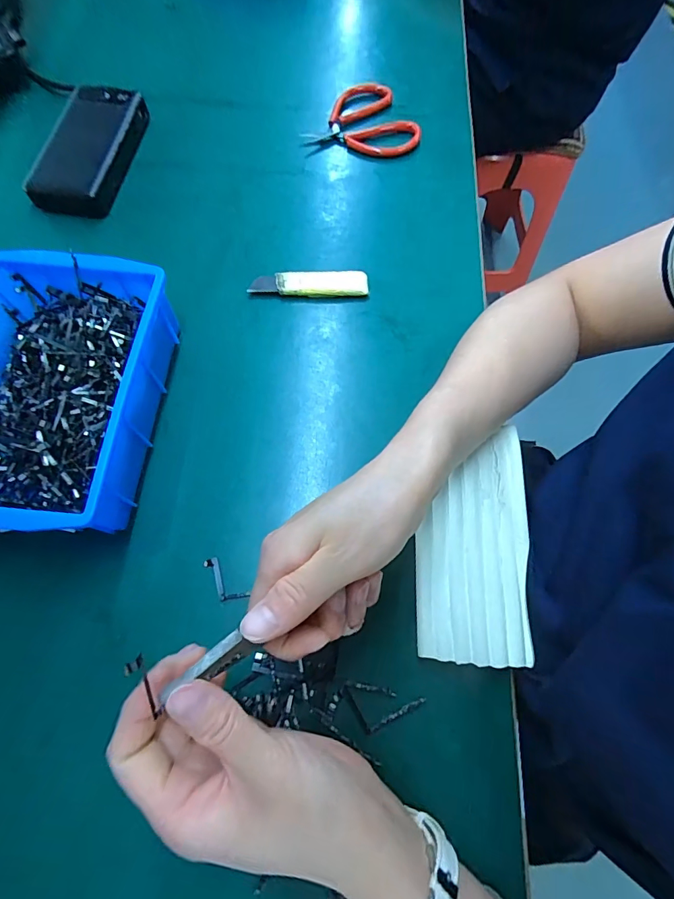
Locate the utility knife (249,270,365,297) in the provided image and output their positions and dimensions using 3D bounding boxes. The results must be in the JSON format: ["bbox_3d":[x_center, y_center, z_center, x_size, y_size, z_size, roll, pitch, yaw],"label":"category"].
[{"bbox_3d":[-0.025,-0.150,0.390,0.104,0.012,0.025,0,68,-1],"label":"utility knife"}]

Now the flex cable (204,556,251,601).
[{"bbox_3d":[-0.080,0.092,0.299,0.040,0.004,0.016,41,73,14],"label":"flex cable"}]

